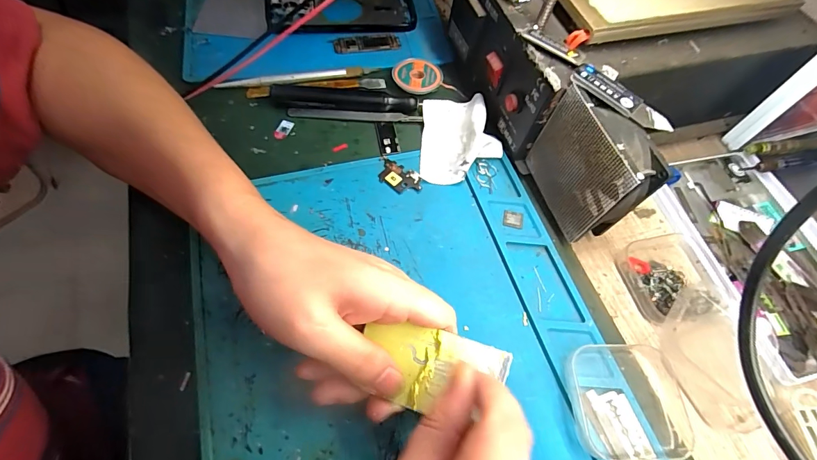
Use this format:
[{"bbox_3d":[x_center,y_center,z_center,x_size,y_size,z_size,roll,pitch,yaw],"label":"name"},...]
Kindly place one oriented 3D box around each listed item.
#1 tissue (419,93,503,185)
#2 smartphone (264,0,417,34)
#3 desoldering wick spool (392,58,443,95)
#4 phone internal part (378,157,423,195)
[{"bbox_3d":[0.042,-0.078,0.321,0.060,0.020,0.084,4,61,-2],"label":"tissue"},{"bbox_3d":[-0.069,-0.231,0.398,0.149,0.015,0.082,-6,62,-7],"label":"smartphone"},{"bbox_3d":[0.008,-0.140,0.355,0.044,0.009,0.041,2,61,-3],"label":"desoldering wick spool"},{"bbox_3d":[-0.008,-0.041,0.306,0.038,0.004,0.023,31,64,12],"label":"phone internal part"}]

